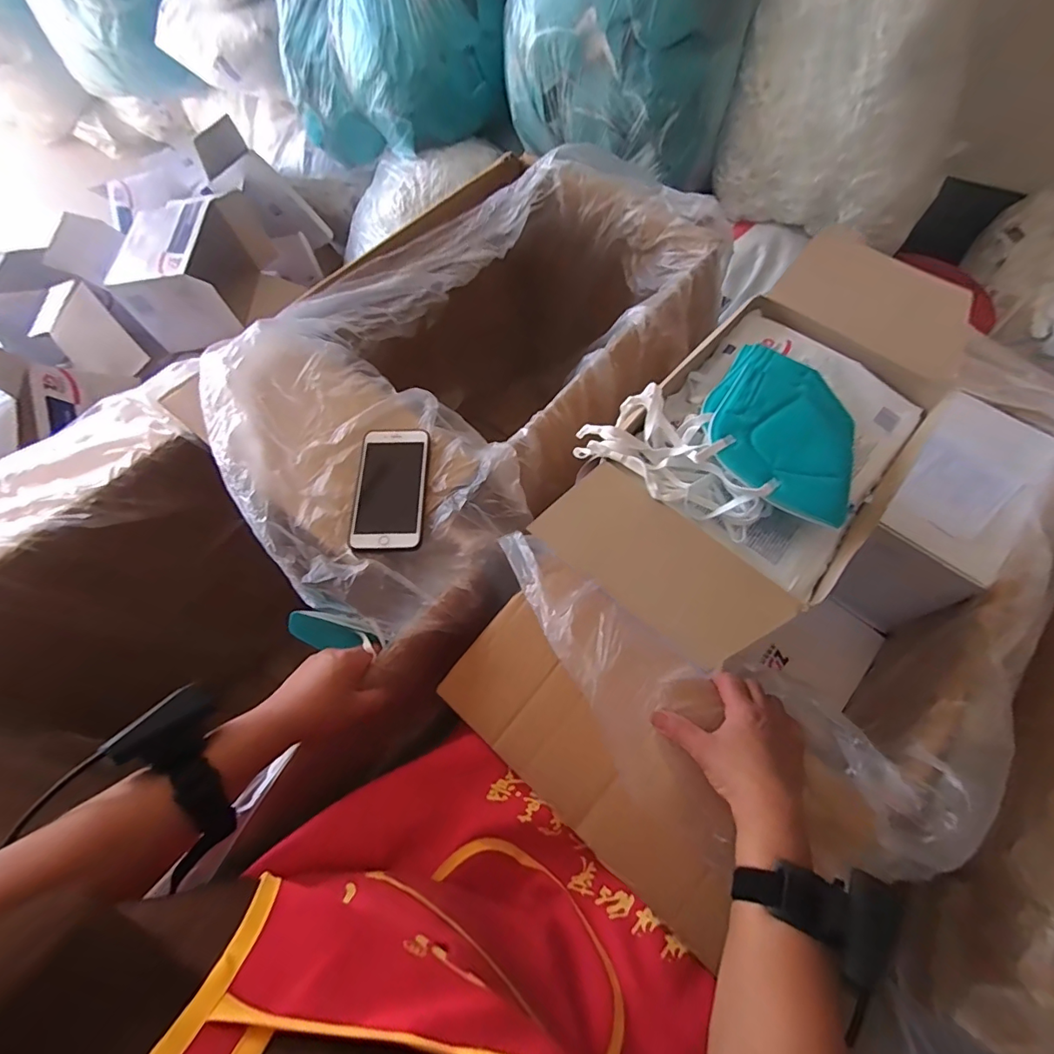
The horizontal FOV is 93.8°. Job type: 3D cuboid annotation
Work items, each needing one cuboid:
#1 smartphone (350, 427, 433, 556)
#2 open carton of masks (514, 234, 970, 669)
[{"bbox_3d":[-0.158,-0.047,0.574,0.081,0.009,0.160,-2,64,0],"label":"smartphone"},{"bbox_3d":[0.211,-0.074,0.466,0.218,0.147,0.429,35,69,17],"label":"open carton of masks"}]

